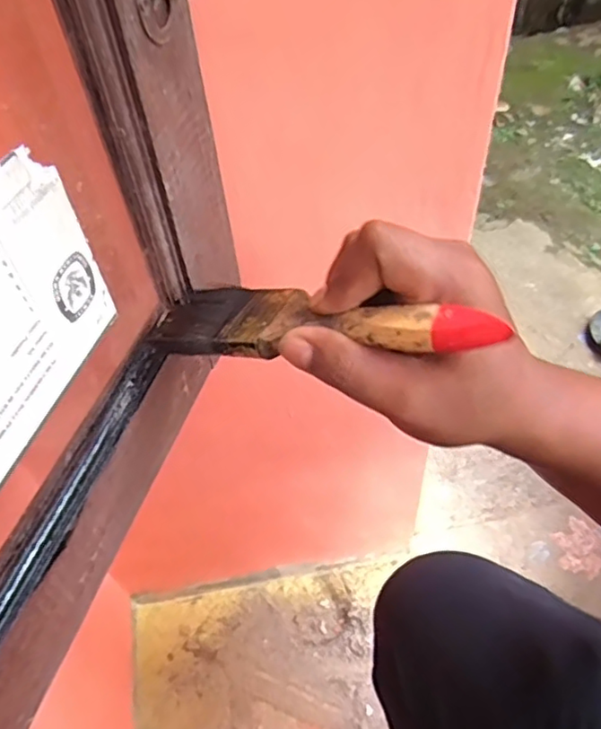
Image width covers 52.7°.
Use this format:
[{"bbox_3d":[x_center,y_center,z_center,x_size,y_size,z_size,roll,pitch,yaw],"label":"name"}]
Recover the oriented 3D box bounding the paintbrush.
[{"bbox_3d":[0.003,-0.019,0.273,0.170,0.009,0.043,5,49,34],"label":"paintbrush"}]

